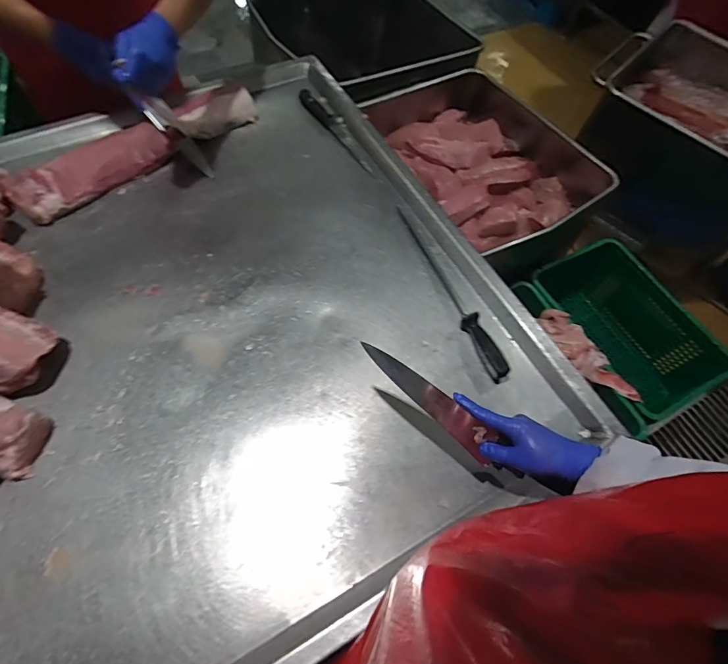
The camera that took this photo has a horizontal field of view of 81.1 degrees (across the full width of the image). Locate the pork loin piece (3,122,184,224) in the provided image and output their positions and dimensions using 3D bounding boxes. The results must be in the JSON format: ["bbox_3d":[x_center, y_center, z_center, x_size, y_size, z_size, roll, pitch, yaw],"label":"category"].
[{"bbox_3d":[-0.544,-0.339,0.879,0.338,0.057,0.098,-36,69,-19],"label":"pork loin piece"}]

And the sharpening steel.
[{"bbox_3d":[0.157,-0.092,0.796,0.028,0.031,0.400,-18,65,-14],"label":"sharpening steel"}]

